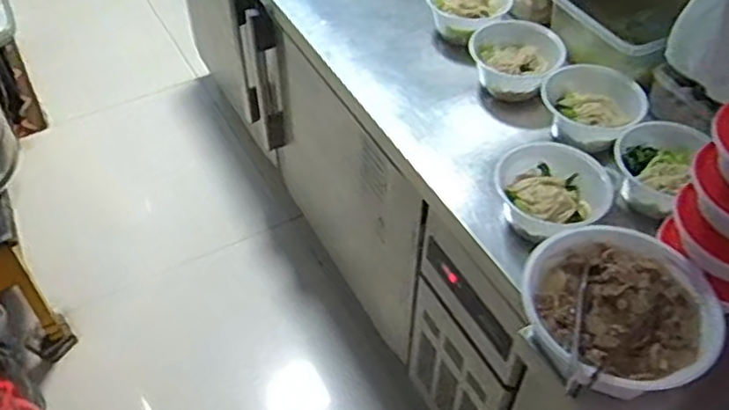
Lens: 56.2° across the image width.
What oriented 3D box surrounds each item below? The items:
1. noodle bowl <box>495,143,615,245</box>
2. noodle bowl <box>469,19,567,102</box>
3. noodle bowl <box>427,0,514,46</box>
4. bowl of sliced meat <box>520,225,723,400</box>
[{"bbox_3d":[0.278,-0.015,1.048,0.162,0.078,0.171,1,48,-1],"label":"noodle bowl"},{"bbox_3d":[0.280,-0.267,1.291,0.170,0.092,0.163,1,48,-1],"label":"noodle bowl"},{"bbox_3d":[0.201,-0.405,1.420,0.174,0.103,0.138,20,51,16],"label":"noodle bowl"},{"bbox_3d":[0.339,0.140,0.907,0.240,0.070,0.240,1,48,-1],"label":"bowl of sliced meat"}]

